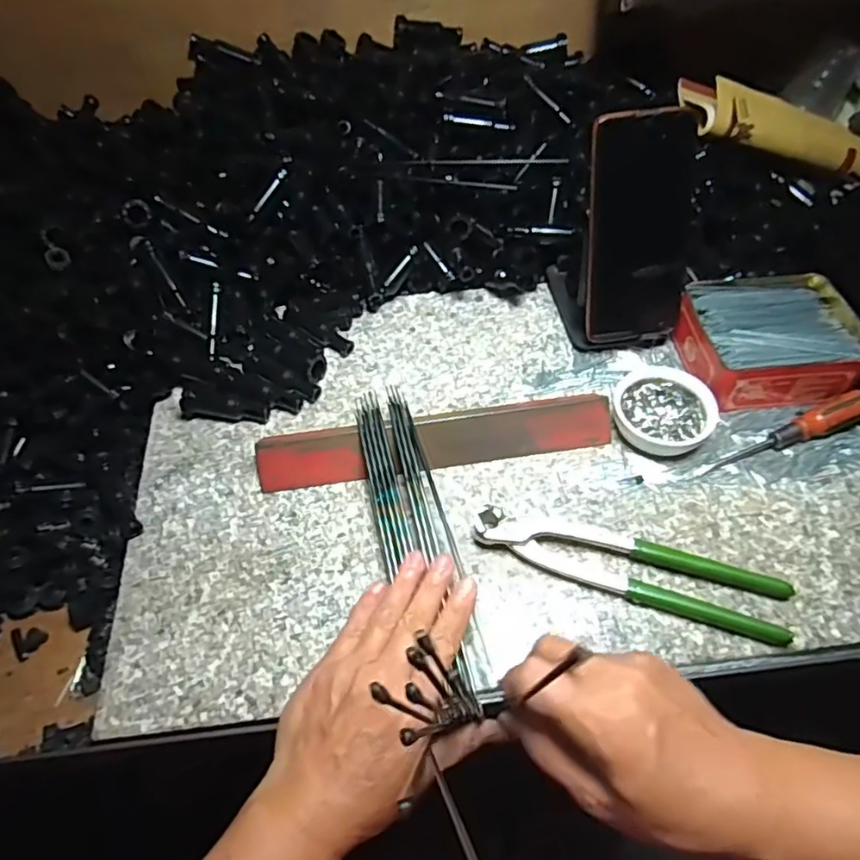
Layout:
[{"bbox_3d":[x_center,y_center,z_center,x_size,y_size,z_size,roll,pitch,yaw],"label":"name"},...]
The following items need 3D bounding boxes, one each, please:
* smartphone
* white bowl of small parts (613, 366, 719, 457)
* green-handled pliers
[{"bbox_3d":[0.163,-0.152,0.476,0.085,0.164,0.010,-11,28,-10],"label":"smartphone"},{"bbox_3d":[0.175,-0.014,0.468,0.071,0.024,0.072,-1,53,1],"label":"white bowl of small parts"},{"bbox_3d":[0.127,0.084,0.398,0.194,0.017,0.047,15,55,12],"label":"green-handled pliers"}]

